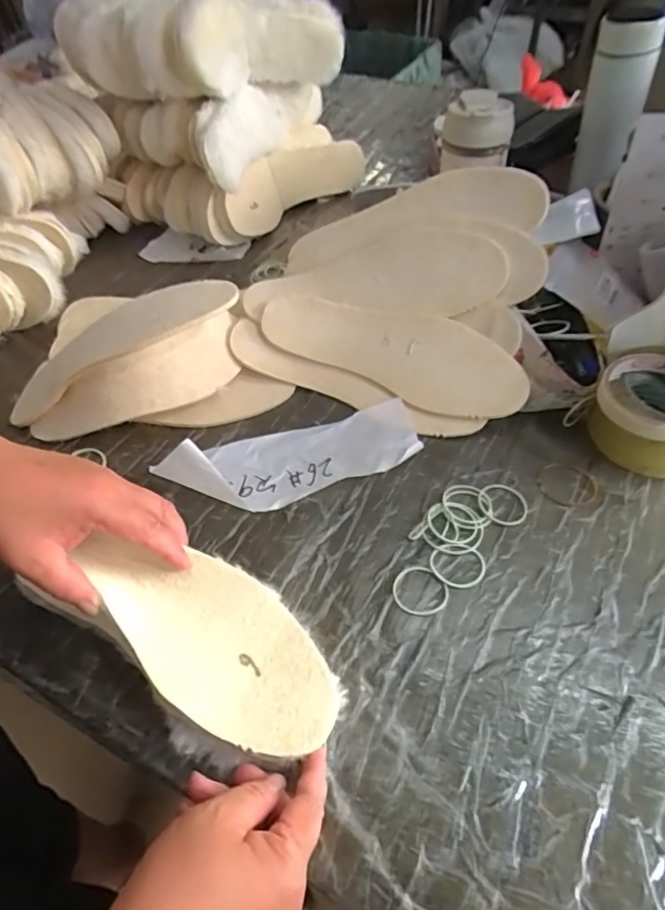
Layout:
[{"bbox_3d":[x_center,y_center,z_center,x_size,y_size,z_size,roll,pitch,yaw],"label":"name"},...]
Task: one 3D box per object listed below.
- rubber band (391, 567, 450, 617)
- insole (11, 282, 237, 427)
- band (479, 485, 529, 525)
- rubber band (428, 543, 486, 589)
[{"bbox_3d":[0.068,0.105,0.410,0.043,0.004,0.040,-2,50,3],"label":"rubber band"},{"bbox_3d":[-0.210,-0.103,0.494,0.252,0.041,0.077,-26,50,10],"label":"insole"},{"bbox_3d":[0.147,0.042,0.455,0.042,0.004,0.042,-2,50,3],"label":"band"},{"bbox_3d":[0.100,0.087,0.423,0.044,0.004,0.039,13,52,15],"label":"rubber band"}]

